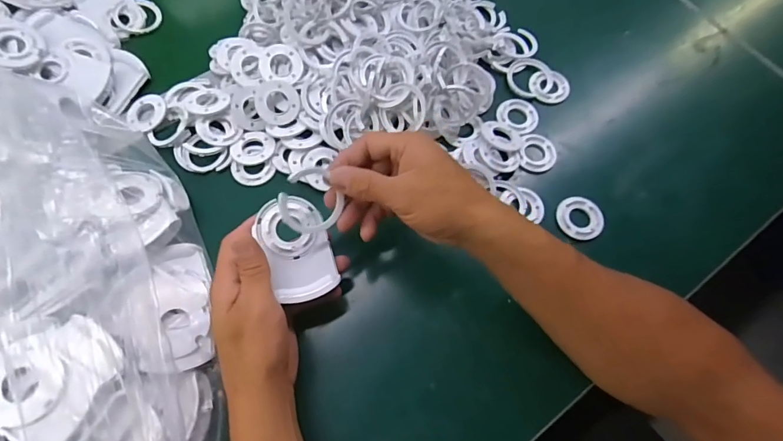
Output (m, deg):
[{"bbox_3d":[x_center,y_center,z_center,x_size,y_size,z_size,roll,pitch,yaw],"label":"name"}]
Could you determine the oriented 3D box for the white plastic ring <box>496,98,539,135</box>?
[{"bbox_3d":[0.139,-0.115,0.468,0.041,0.007,0.044,1,66,-1],"label":"white plastic ring"}]

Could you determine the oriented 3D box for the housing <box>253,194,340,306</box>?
[{"bbox_3d":[-0.076,0.023,0.353,0.050,0.013,0.083,-18,84,-16],"label":"housing"}]

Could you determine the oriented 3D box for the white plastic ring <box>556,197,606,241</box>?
[{"bbox_3d":[0.185,-0.002,0.423,0.041,0.007,0.045,-3,66,7],"label":"white plastic ring"}]

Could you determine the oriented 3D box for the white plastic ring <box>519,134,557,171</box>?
[{"bbox_3d":[0.152,-0.071,0.450,0.037,0.008,0.044,14,67,5],"label":"white plastic ring"}]

